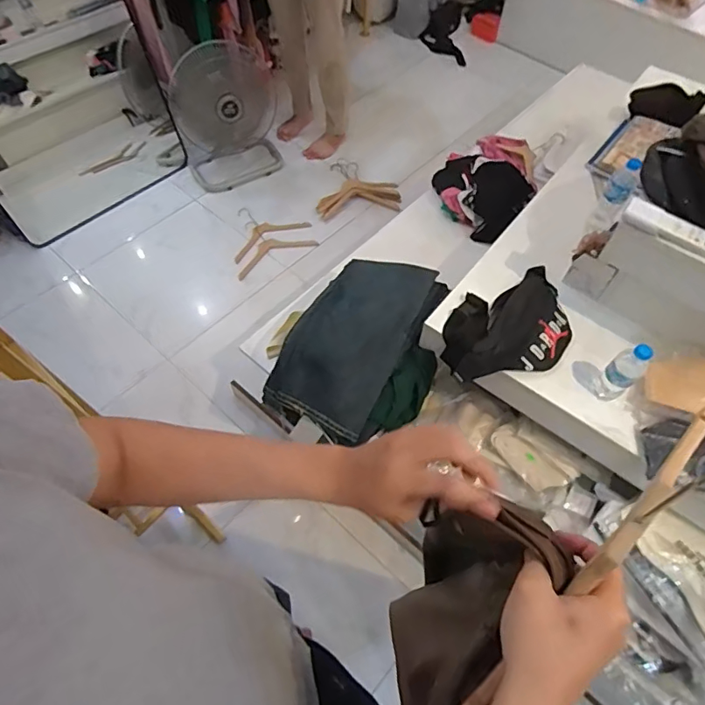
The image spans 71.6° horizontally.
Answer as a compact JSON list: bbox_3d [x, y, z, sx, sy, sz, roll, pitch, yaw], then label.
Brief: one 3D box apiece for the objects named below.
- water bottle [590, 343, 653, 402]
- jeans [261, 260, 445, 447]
[{"bbox_3d":[0.549,0.041,0.994,0.058,0.166,0.061,-39,67,-23],"label":"water bottle"},{"bbox_3d":[0.013,-0.046,1.255,0.289,0.078,0.537,25,60,13],"label":"jeans"}]

